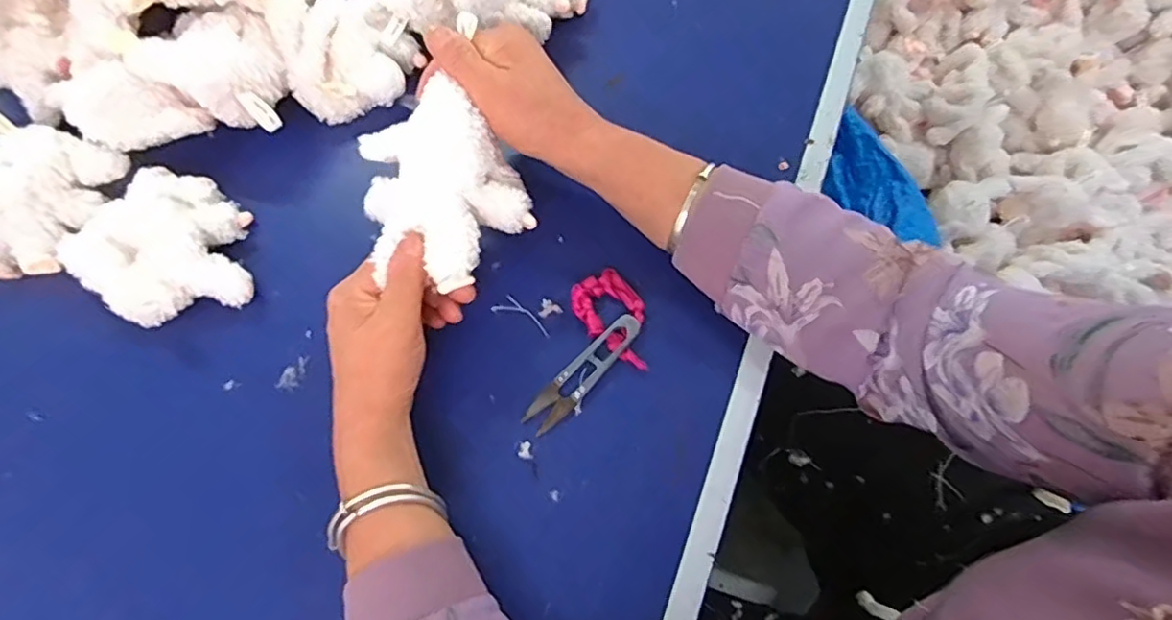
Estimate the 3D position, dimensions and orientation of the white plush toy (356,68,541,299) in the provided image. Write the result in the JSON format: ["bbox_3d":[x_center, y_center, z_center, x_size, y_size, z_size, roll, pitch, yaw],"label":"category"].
[{"bbox_3d":[-0.094,-0.078,0.396,0.100,0.042,0.128,-20,70,-6],"label":"white plush toy"}]

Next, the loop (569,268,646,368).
[{"bbox_3d":[0.023,0.007,0.436,0.044,0.014,0.075,-32,71,-10],"label":"loop"}]

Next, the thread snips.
[{"bbox_3d":[-0.001,0.043,0.429,0.102,0.011,0.024,-43,73,-13],"label":"thread snips"}]

